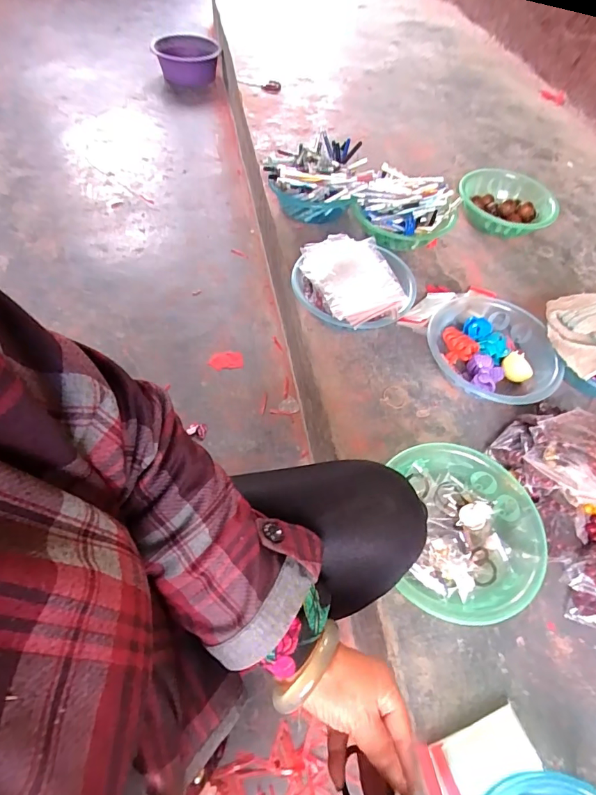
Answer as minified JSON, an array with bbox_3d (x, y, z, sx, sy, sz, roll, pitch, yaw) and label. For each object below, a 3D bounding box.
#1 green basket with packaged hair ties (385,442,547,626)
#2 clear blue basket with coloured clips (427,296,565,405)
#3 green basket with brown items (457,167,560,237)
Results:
[{"bbox_3d":[0.238,0.191,0.609,0.228,0.070,0.239,3,57,-3],"label":"green basket with packaged hair ties"},{"bbox_3d":[0.357,-0.082,0.788,0.221,0.077,0.232,2,57,-4],"label":"clear blue basket with coloured clips"},{"bbox_3d":[0.515,-0.473,1.056,0.214,0.082,0.215,2,57,-4],"label":"green basket with brown items"}]

